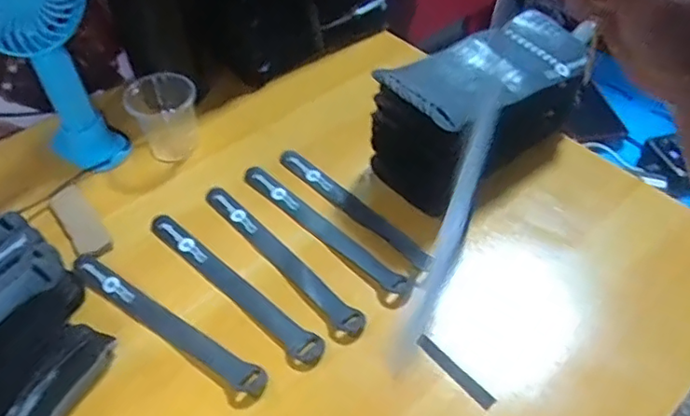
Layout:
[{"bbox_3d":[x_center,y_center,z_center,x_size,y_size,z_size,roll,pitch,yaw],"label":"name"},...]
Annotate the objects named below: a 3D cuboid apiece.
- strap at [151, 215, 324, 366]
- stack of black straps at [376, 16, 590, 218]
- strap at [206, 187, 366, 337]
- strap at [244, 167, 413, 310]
[{"bbox_3d":[-0.096,0.062,0.482,0.205,0.006,0.024,33,58,28],"label":"strap"},{"bbox_3d":[0.130,-0.096,0.526,0.206,0.107,0.084,-31,56,-24],"label":"stack of black straps"},{"bbox_3d":[-0.057,0.040,0.502,0.021,0.005,0.206,-37,55,-22],"label":"strap"},{"bbox_3d":[-0.023,0.018,0.518,0.028,0.009,0.207,-37,59,-27],"label":"strap"}]

